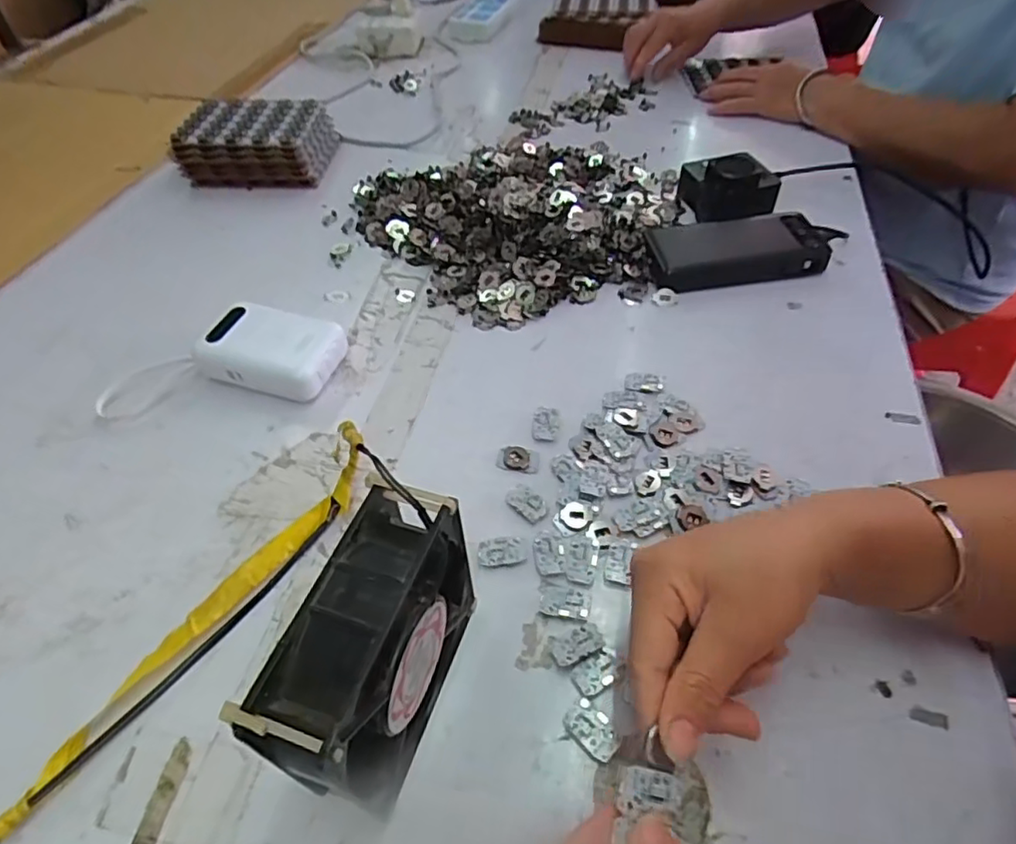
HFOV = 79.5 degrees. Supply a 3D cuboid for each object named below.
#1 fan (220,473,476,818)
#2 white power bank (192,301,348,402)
[{"bbox_3d":[-0.057,0.108,0.291,0.052,0.121,0.123,10,51,12],"label":"fan"},{"bbox_3d":[-0.189,-0.056,0.486,0.115,0.033,0.066,10,51,11],"label":"white power bank"}]

